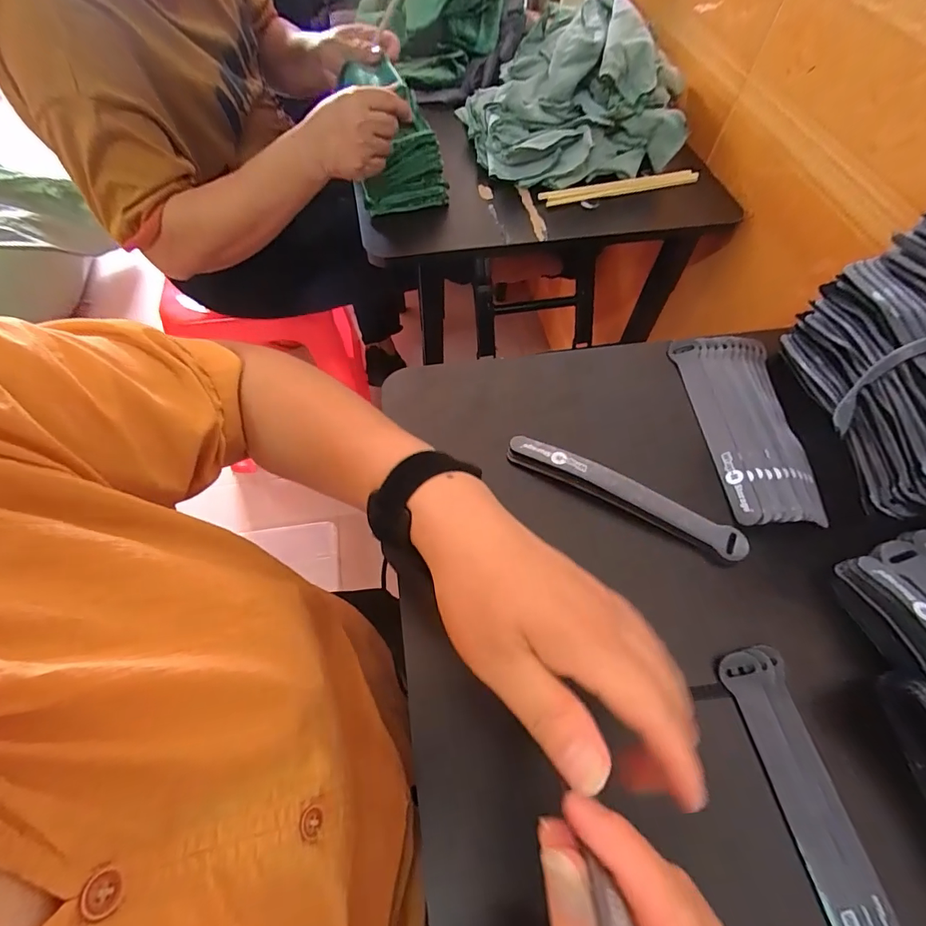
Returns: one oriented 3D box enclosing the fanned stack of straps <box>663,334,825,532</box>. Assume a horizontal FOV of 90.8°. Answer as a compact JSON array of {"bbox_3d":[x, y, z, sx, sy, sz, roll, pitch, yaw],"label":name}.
[{"bbox_3d":[0.261,-0.034,0.418,0.083,0.030,0.198,-3,60,-2],"label":"fanned stack of straps"}]

